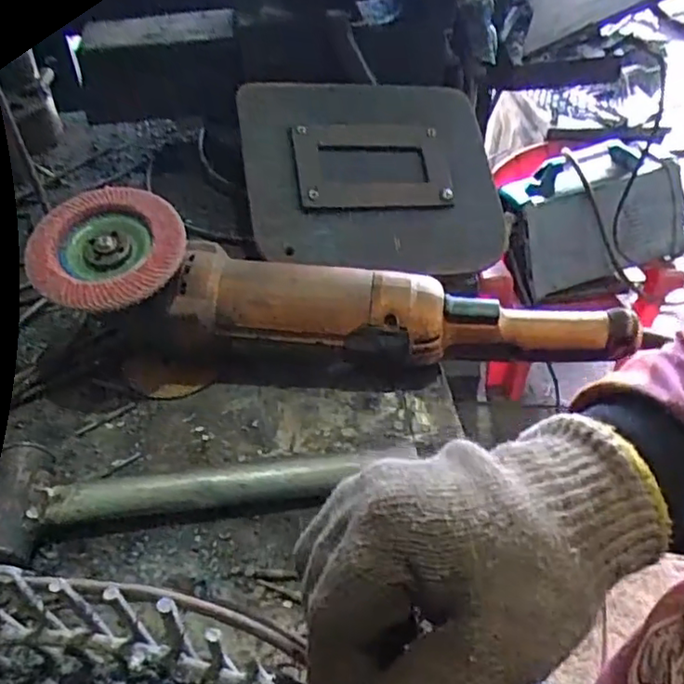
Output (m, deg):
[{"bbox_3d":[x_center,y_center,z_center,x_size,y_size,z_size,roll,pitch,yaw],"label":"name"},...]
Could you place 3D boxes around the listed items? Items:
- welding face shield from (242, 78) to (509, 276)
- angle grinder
[{"bbox_3d":[0.030,-0.142,0.547,0.218,0.025,0.178,-5,77,-16],"label":"welding face shield"},{"bbox_3d":[0.001,-0.033,0.415,0.385,0.077,0.090,2,44,1],"label":"angle grinder"}]

